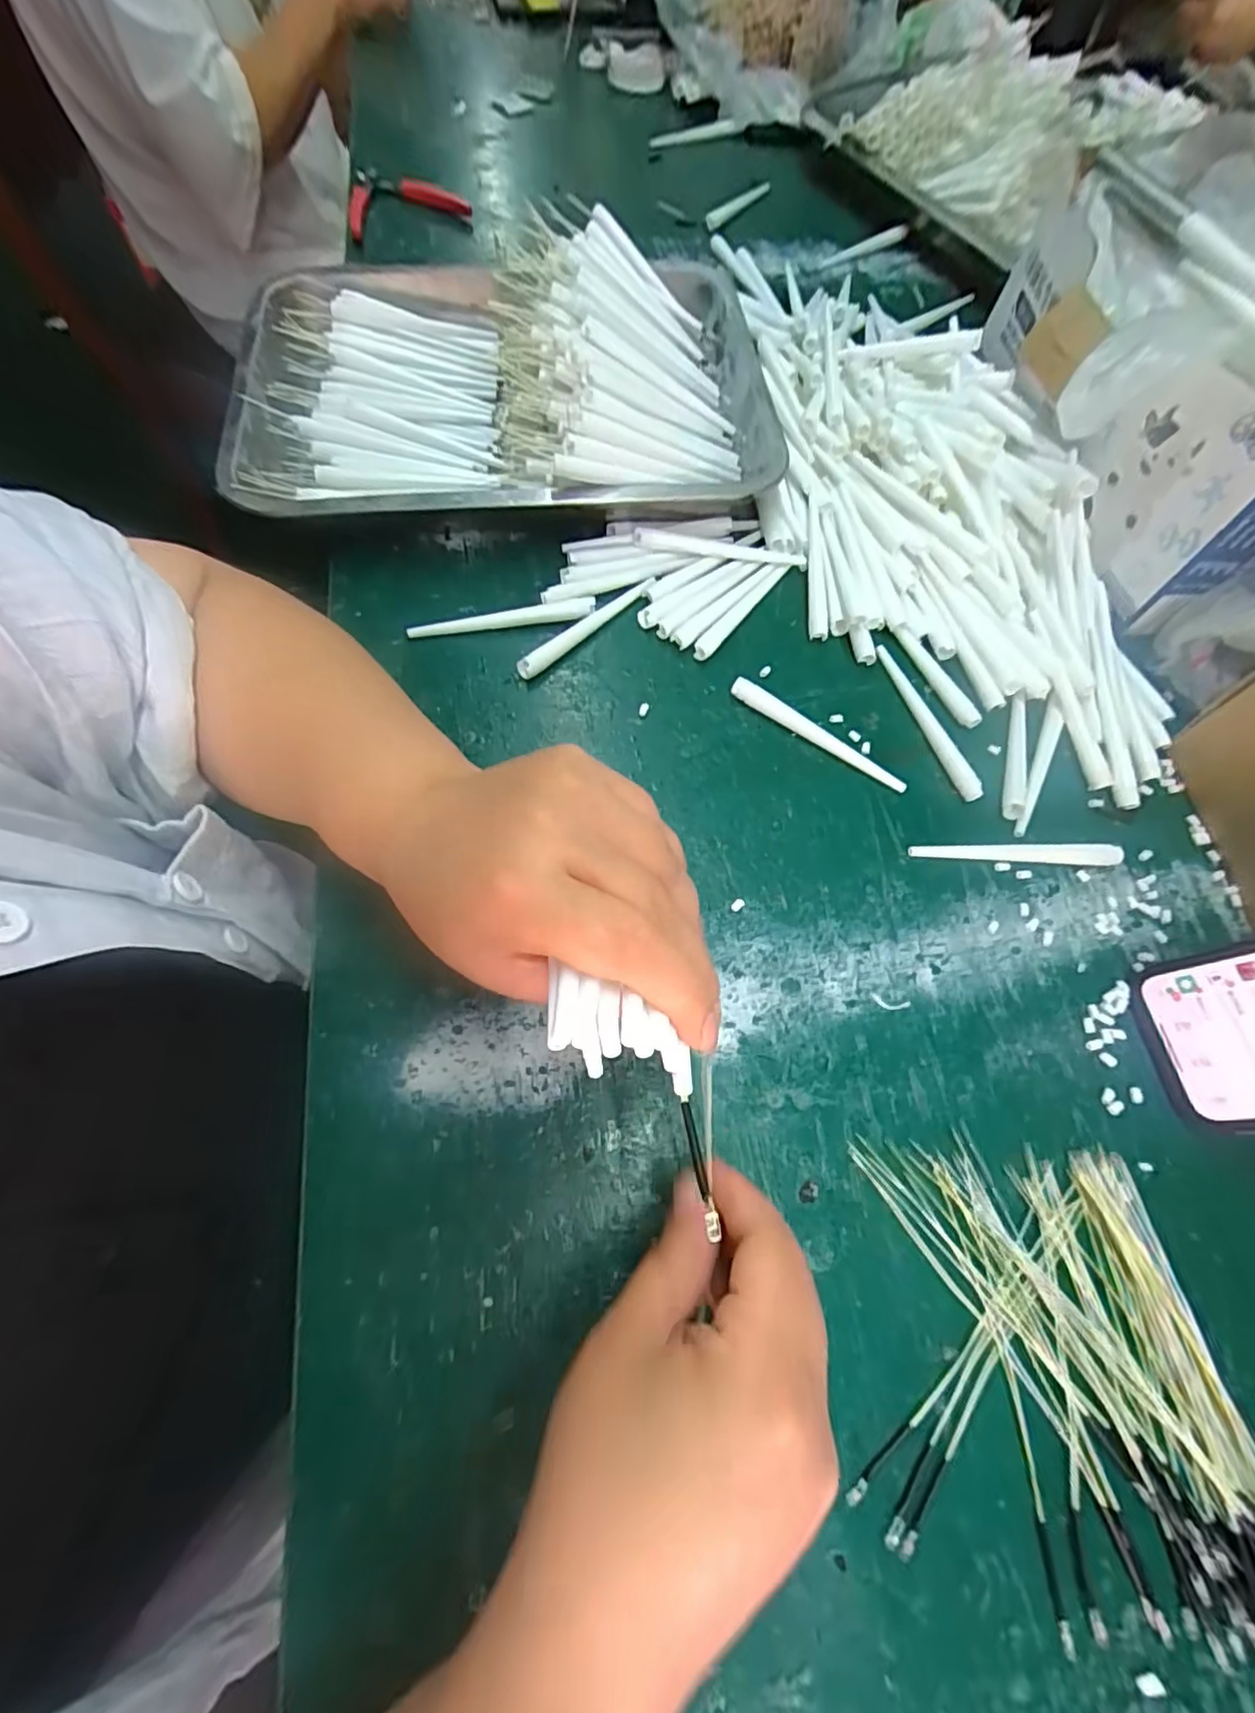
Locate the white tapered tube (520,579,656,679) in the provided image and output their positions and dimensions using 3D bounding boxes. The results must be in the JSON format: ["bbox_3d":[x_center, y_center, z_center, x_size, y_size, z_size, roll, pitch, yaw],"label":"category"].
[{"bbox_3d":[-0.024,-0.141,0.375,0.106,0.009,0.010,-41,75,-18],"label":"white tapered tube"}]

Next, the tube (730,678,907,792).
[{"bbox_3d":[0.111,-0.072,0.356,0.111,0.011,0.013,33,68,10],"label":"tube"}]

